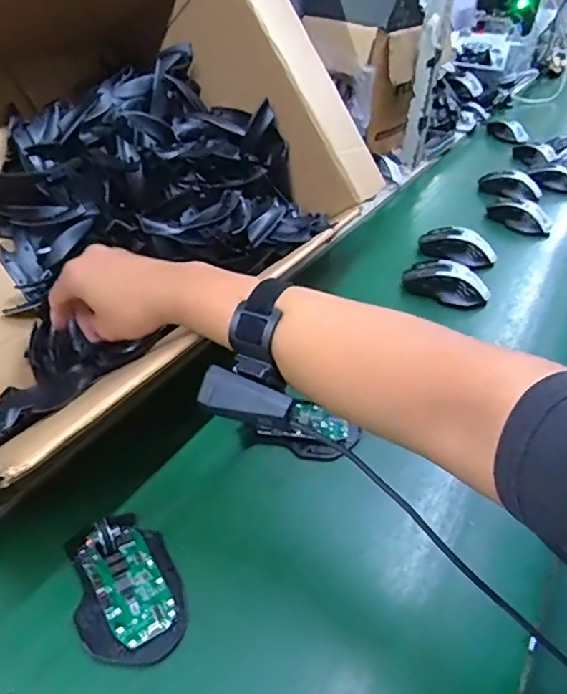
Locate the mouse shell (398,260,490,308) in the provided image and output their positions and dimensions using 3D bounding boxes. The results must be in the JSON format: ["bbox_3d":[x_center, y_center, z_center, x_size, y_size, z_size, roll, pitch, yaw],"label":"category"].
[{"bbox_3d":[0.227,-0.090,0.769,0.117,0.039,0.054,22,42,22],"label":"mouse shell"}]

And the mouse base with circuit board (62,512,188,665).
[{"bbox_3d":[-0.115,0.171,0.401,0.073,0.023,0.113,-15,42,-22],"label":"mouse base with circuit board"}]

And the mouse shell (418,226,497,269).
[{"bbox_3d":[0.274,-0.158,0.861,0.120,0.038,0.063,16,40,15],"label":"mouse shell"}]

